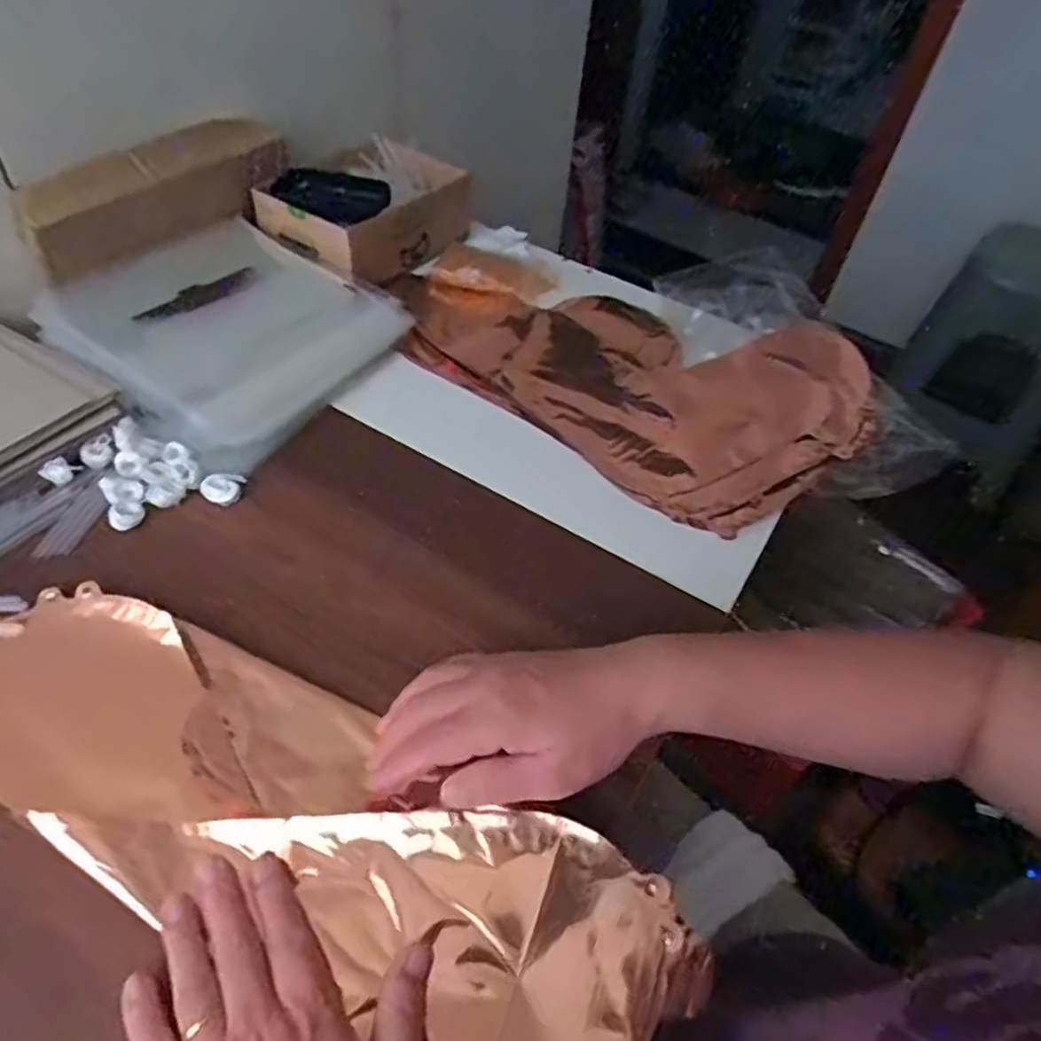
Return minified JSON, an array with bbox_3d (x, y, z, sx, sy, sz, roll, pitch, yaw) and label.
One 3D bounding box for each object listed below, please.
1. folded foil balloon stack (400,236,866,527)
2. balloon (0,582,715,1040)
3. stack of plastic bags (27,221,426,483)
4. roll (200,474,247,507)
[{"bbox_3d":[0.079,-0.153,0.625,0.415,0.035,0.231,33,53,21],"label":"folded foil balloon stack"},{"bbox_3d":[-0.108,0.151,0.355,0.416,0.023,0.122,24,50,13],"label":"balloon"},{"bbox_3d":[-0.245,-0.160,0.593,0.221,0.049,0.225,27,51,17],"label":"stack of plastic bags"},{"bbox_3d":[-0.209,-0.023,0.496,0.027,0.009,0.023,16,90,-11],"label":"roll"}]

